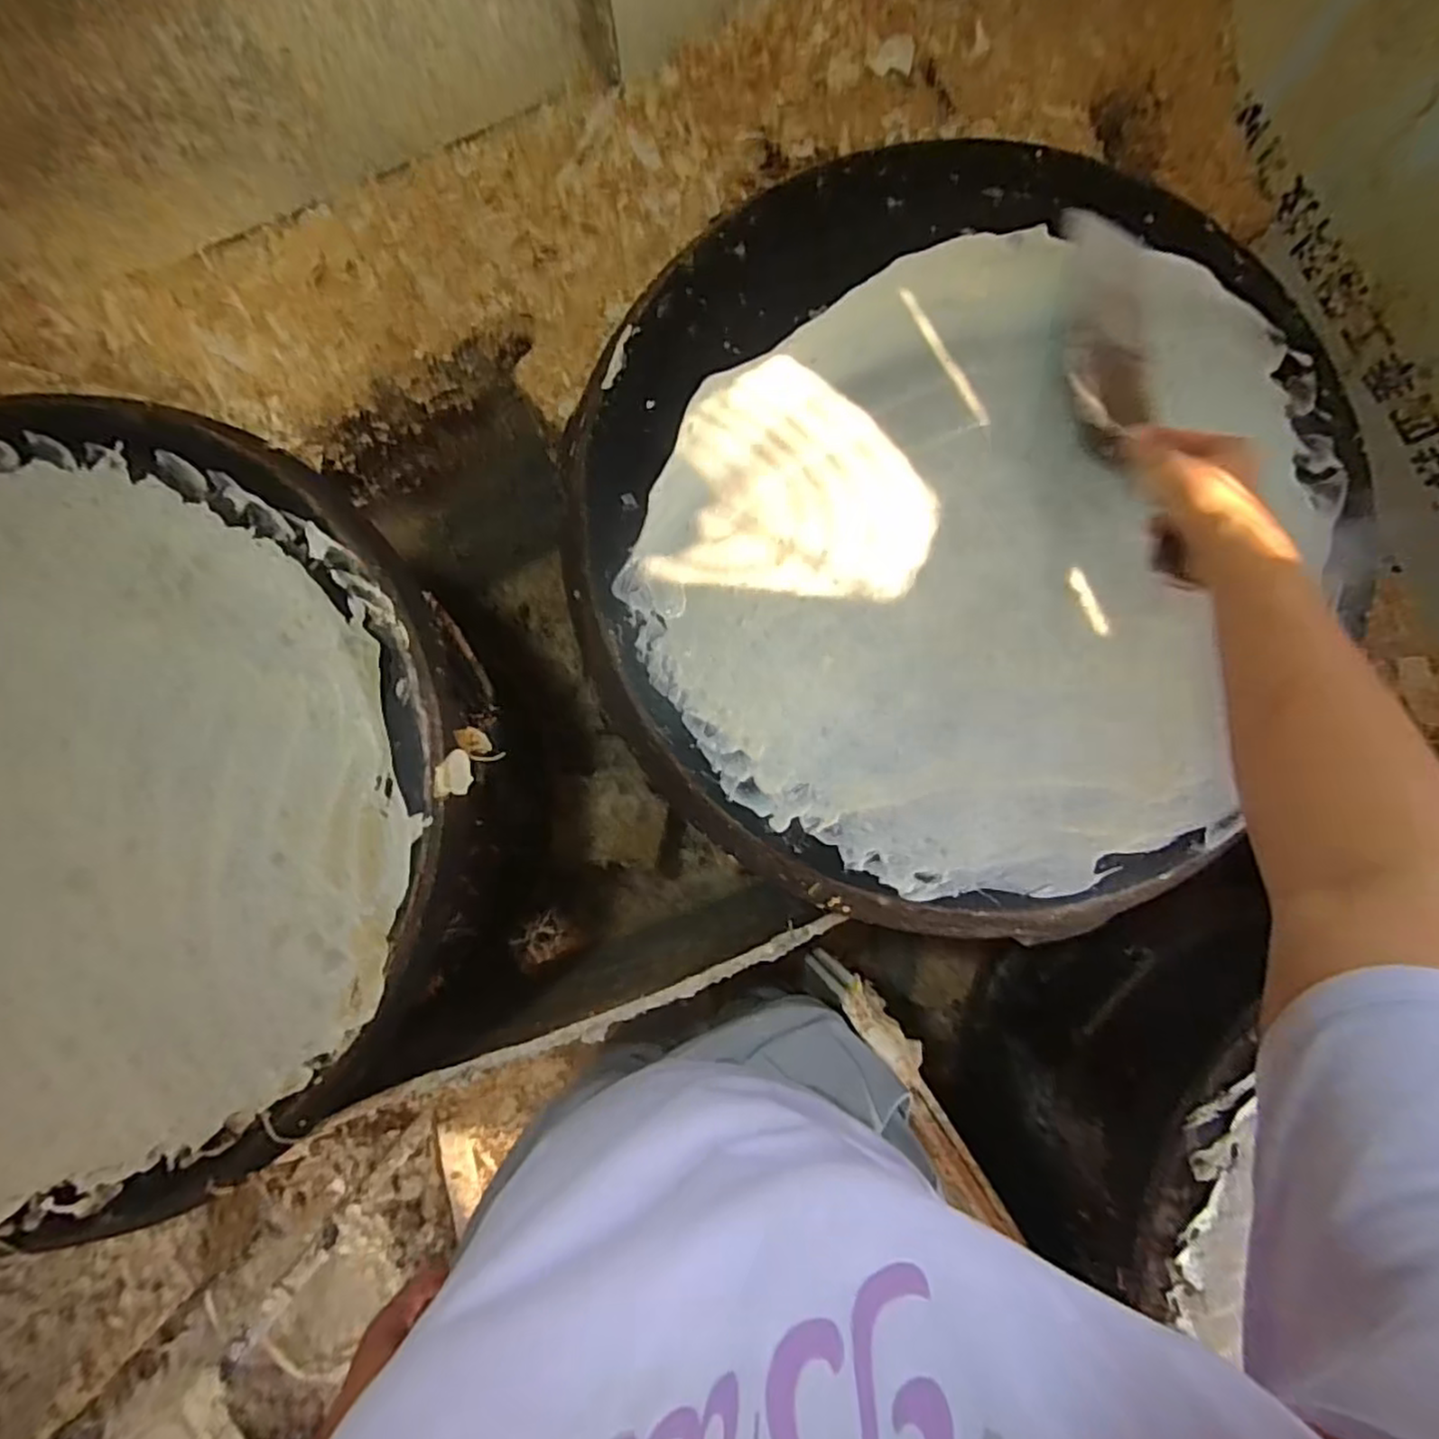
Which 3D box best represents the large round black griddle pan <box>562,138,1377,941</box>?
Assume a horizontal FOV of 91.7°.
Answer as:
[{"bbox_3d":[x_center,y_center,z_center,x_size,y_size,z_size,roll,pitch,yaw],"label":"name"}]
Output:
[{"bbox_3d":[0.175,-0.164,0.543,0.567,0.075,0.597,0,86,-1],"label":"large round black griddle pan"}]

